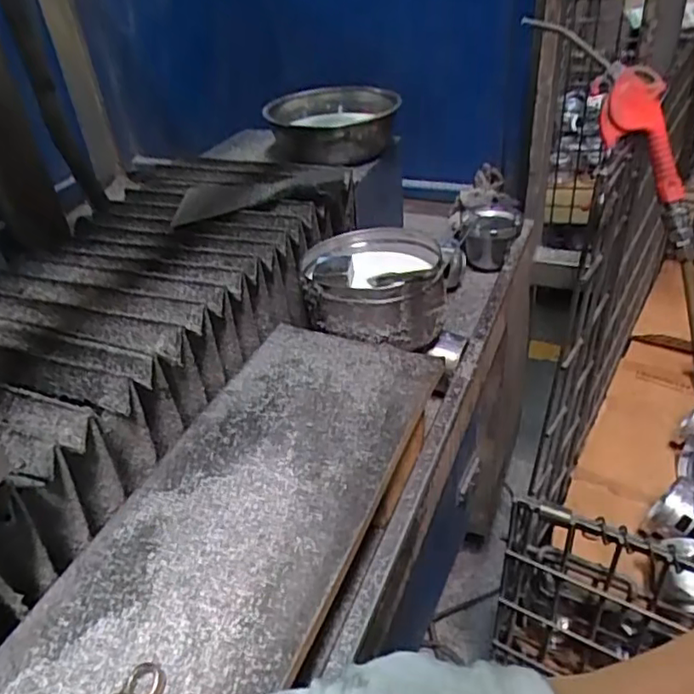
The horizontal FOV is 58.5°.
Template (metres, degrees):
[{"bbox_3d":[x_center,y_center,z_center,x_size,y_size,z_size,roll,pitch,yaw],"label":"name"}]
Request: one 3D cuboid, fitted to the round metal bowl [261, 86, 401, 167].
[{"bbox_3d":[-0.019,-0.313,0.867,0.176,0.061,0.176,-3,35,2],"label":"round metal bowl"}]

